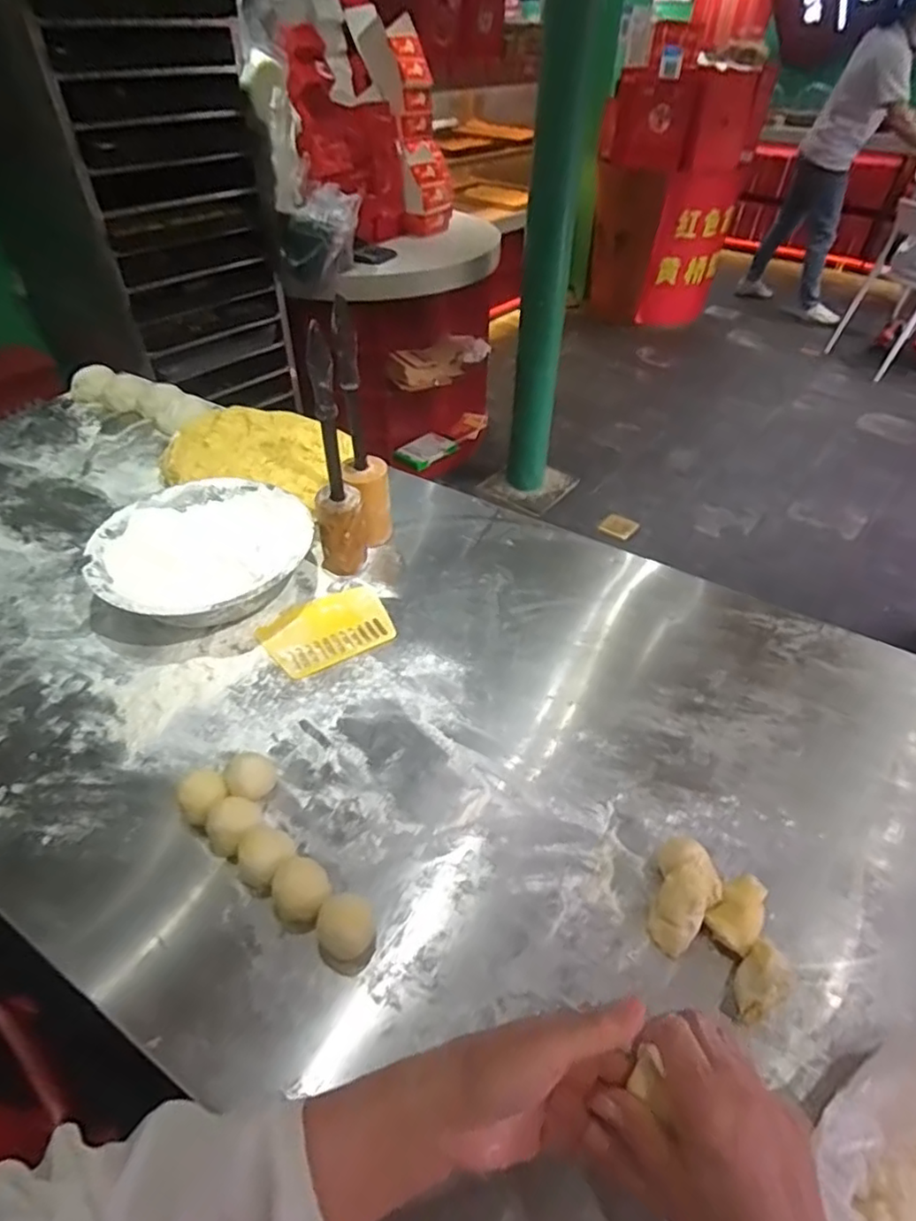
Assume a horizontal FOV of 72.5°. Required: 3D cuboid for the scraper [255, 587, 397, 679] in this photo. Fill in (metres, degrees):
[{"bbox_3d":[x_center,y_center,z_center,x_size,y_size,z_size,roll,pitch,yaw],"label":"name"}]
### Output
[{"bbox_3d":[-0.168,0.024,0.807,0.158,0.005,0.119,-22,48,-22],"label":"scraper"}]

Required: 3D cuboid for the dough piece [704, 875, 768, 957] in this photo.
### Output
[{"bbox_3d":[0.249,0.269,0.553,0.040,0.027,0.066,35,53,30],"label":"dough piece"}]

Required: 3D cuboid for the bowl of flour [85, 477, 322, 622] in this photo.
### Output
[{"bbox_3d":[-0.335,-0.071,0.846,0.265,0.080,0.261,0,44,0],"label":"bowl of flour"}]

